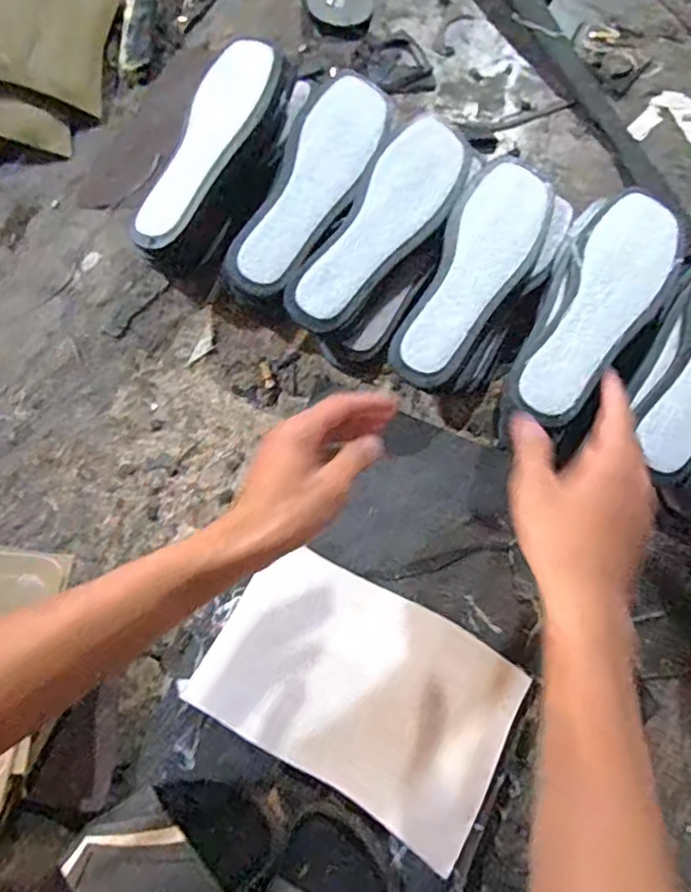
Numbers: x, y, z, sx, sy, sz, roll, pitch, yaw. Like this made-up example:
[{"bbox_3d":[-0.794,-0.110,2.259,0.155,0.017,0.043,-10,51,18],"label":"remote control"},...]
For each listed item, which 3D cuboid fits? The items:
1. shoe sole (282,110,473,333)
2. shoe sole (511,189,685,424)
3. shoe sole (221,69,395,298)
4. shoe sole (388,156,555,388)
[{"bbox_3d":[0.037,-0.213,0.586,0.086,0.031,0.242,32,77,8],"label":"shoe sole"},{"bbox_3d":[0.219,-0.123,0.525,0.082,0.018,0.227,33,76,7],"label":"shoe sole"},{"bbox_3d":[-0.032,-0.255,0.591,0.085,0.033,0.245,26,77,7],"label":"shoe sole"},{"bbox_3d":[0.124,-0.164,0.572,0.085,0.029,0.236,24,75,4],"label":"shoe sole"}]

